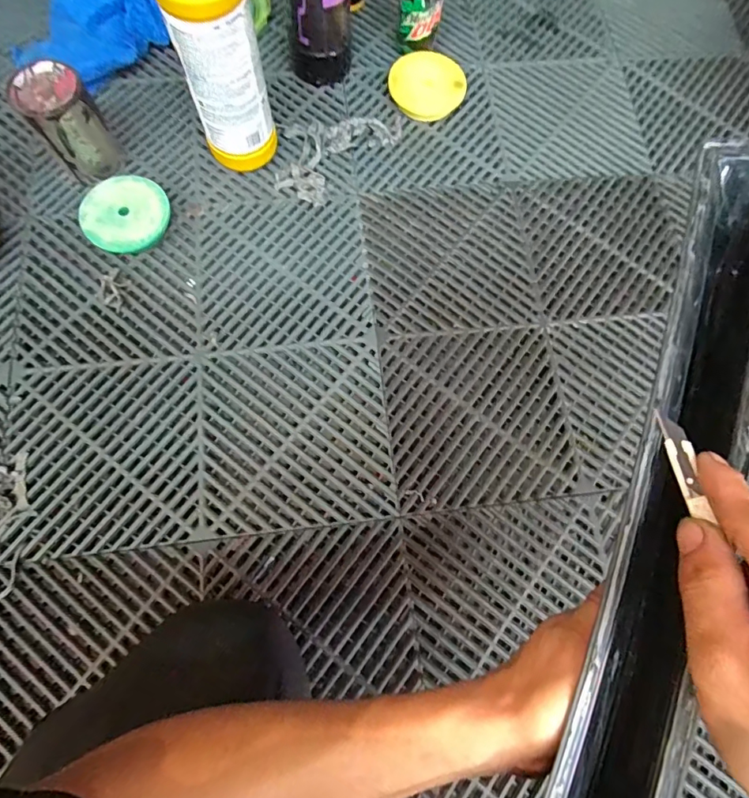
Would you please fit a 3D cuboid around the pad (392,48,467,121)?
[{"bbox_3d":[0.069,-0.411,0.612,0.090,0.012,0.090,45,89,-8],"label":"pad"}]

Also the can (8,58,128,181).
[{"bbox_3d":[-0.350,-0.314,0.544,0.070,0.103,0.069,-43,79,-12],"label":"can"}]

